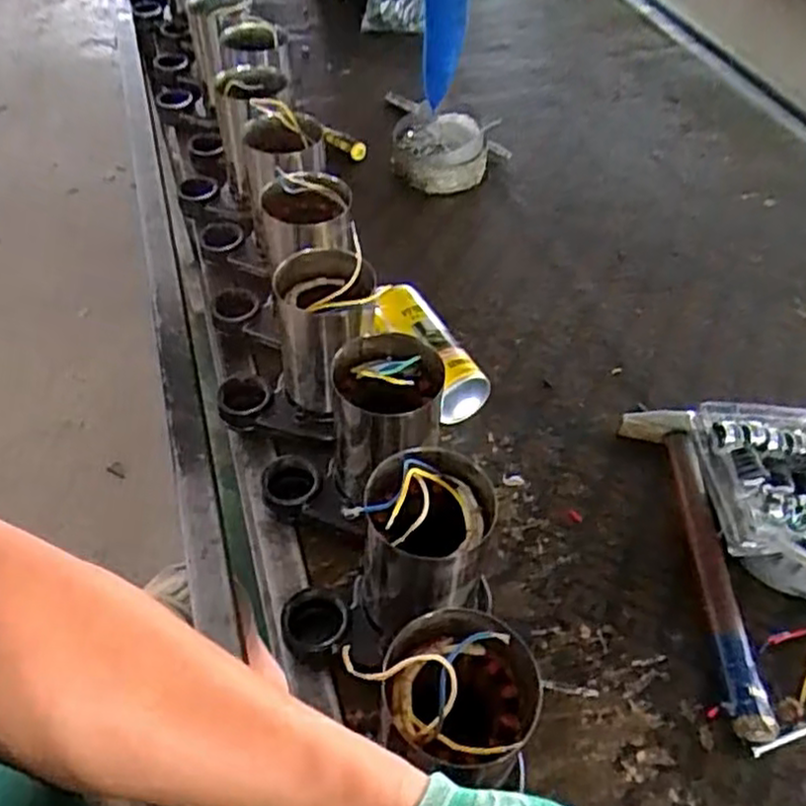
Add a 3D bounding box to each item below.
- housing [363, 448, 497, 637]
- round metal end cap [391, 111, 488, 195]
[{"bbox_3d":[0.018,0.122,0.566,0.091,0.179,0.102,-3,48,-4],"label":"housing"},{"bbox_3d":[0.052,-0.366,1.074,0.133,0.062,0.145,3,48,1],"label":"round metal end cap"}]

